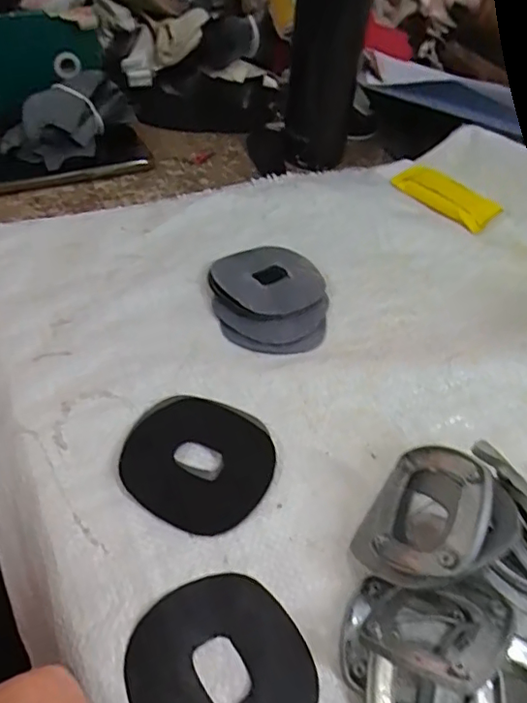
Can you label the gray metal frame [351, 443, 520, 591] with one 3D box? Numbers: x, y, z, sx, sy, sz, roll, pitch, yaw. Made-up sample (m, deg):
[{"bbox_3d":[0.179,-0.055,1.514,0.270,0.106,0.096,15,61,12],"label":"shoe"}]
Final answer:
[{"bbox_3d":[0.080,0.083,0.267,0.072,0.019,0.072,-52,31,0],"label":"gray metal frame"}]

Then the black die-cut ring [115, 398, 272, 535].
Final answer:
[{"bbox_3d":[-0.036,0.061,0.314,0.081,0.005,0.079,28,51,19],"label":"black die-cut ring"}]

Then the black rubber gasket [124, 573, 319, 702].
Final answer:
[{"bbox_3d":[-0.018,0.140,0.242,0.077,0.010,0.079,-24,54,-25],"label":"black rubber gasket"}]

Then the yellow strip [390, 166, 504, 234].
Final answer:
[{"bbox_3d":[0.172,-0.150,0.524,0.099,0.015,0.046,33,52,22],"label":"yellow strip"}]

